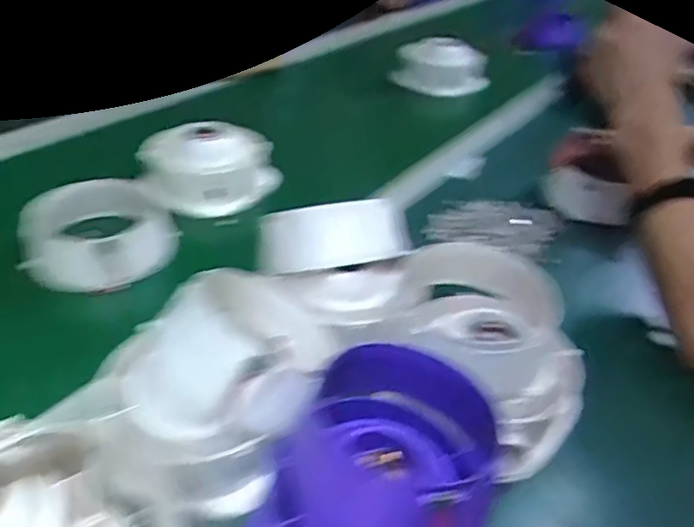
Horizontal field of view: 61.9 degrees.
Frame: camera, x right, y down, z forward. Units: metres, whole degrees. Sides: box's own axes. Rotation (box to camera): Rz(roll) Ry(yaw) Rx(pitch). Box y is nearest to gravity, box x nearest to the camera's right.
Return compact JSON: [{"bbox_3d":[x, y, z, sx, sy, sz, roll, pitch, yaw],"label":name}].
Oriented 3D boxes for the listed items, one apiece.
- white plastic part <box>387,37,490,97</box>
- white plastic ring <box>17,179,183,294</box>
[{"bbox_3d":[0.164,-0.342,1.007,0.161,0.063,0.123,12,39,6],"label":"white plastic part"},{"bbox_3d":[-0.247,-0.032,0.579,0.142,0.064,0.131,-10,42,-21],"label":"white plastic ring"}]

